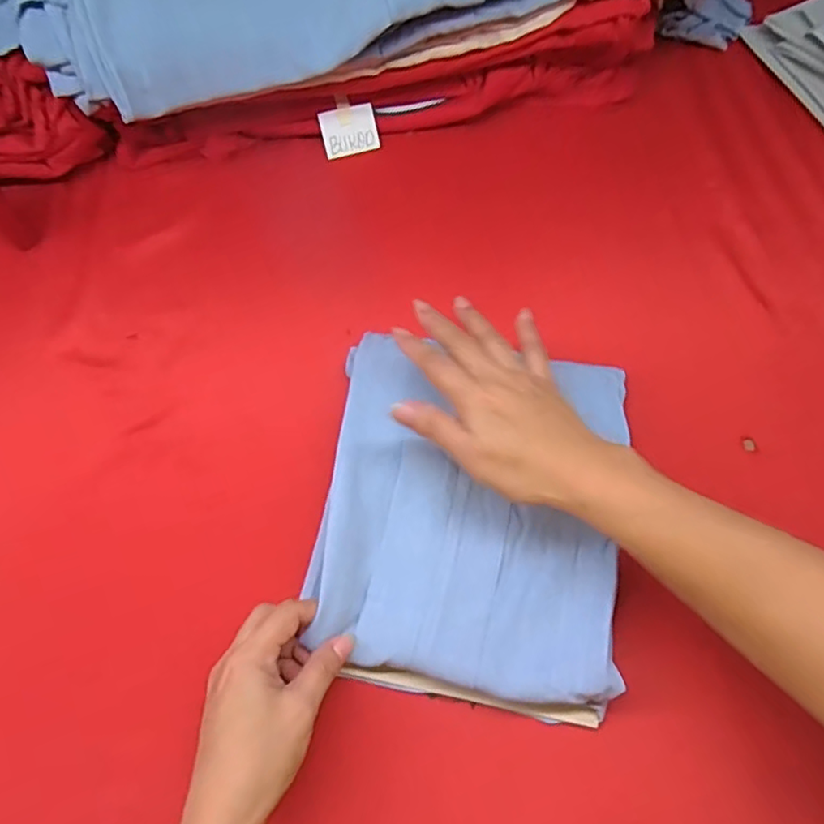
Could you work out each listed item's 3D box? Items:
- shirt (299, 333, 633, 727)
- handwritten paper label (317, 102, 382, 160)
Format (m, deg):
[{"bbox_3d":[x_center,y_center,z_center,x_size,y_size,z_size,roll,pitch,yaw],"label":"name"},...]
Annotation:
[{"bbox_3d":[0.043,0.066,0.409,0.201,0.031,0.242,6,66,4],"label":"shirt"},{"bbox_3d":[-0.062,-0.279,0.589,0.055,0.004,0.043,-14,107,-1],"label":"handwritten paper label"}]

